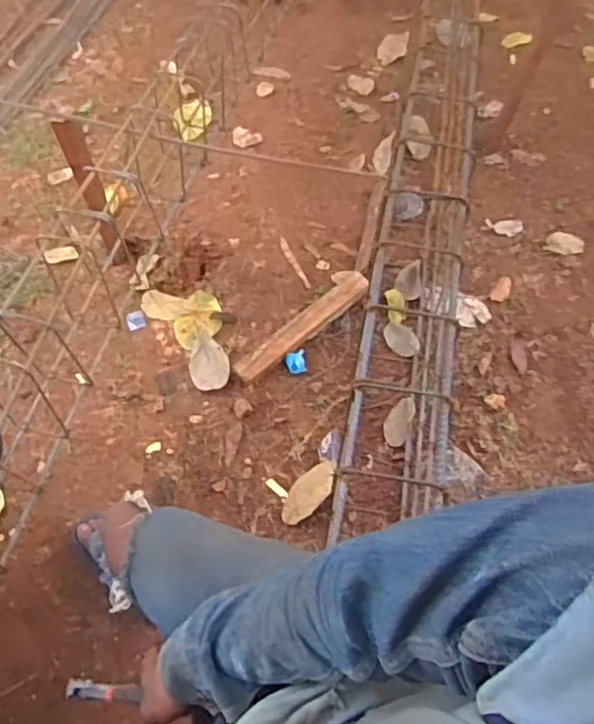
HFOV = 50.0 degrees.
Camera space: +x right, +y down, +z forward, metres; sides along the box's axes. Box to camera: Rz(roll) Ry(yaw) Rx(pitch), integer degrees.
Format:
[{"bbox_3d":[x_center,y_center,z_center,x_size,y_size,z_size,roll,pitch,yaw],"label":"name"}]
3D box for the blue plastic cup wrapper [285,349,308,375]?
[{"bbox_3d":[-0.002,0.000,1.482,0.049,0.026,0.056,-7,58,-2],"label":"blue plastic cup wrapper"}]

